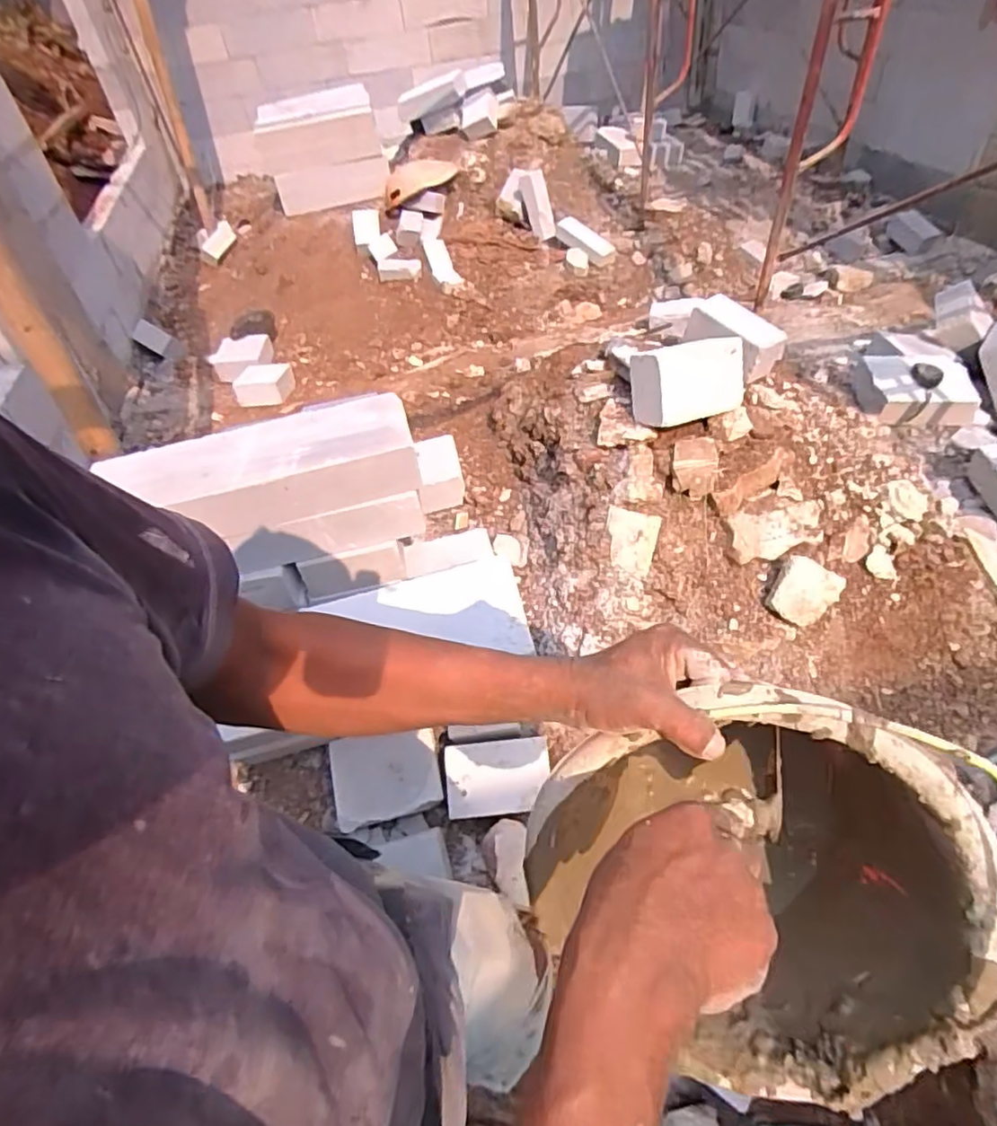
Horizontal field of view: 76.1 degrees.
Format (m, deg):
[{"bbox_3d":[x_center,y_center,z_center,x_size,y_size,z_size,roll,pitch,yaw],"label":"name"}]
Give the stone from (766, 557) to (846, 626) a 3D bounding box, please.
[{"bbox_3d":[0.612,0.061,1.279,0.124,0.050,0.124,0,87,8],"label":"stone"}]

